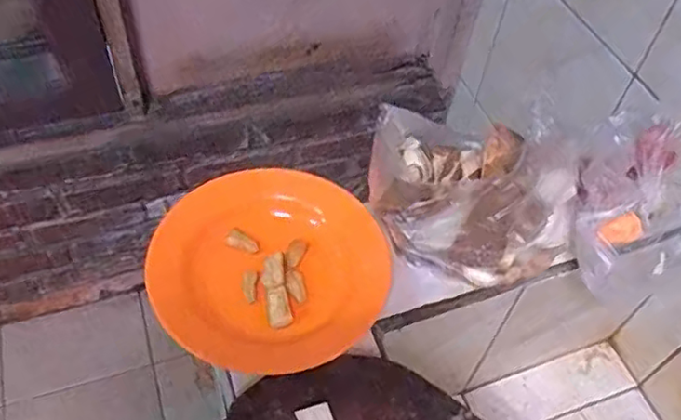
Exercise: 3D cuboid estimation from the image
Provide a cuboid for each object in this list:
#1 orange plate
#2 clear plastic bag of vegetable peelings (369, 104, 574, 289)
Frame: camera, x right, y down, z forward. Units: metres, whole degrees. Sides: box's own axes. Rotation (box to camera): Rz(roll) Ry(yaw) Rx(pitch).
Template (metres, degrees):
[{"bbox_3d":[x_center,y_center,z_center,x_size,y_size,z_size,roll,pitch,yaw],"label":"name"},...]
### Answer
[{"bbox_3d":[-0.066,0.048,0.562,0.196,0.043,0.199,3,52,-3],"label":"orange plate"},{"bbox_3d":[0.121,-0.013,0.556,0.173,0.142,0.113,27,54,15],"label":"clear plastic bag of vegetable peelings"}]

